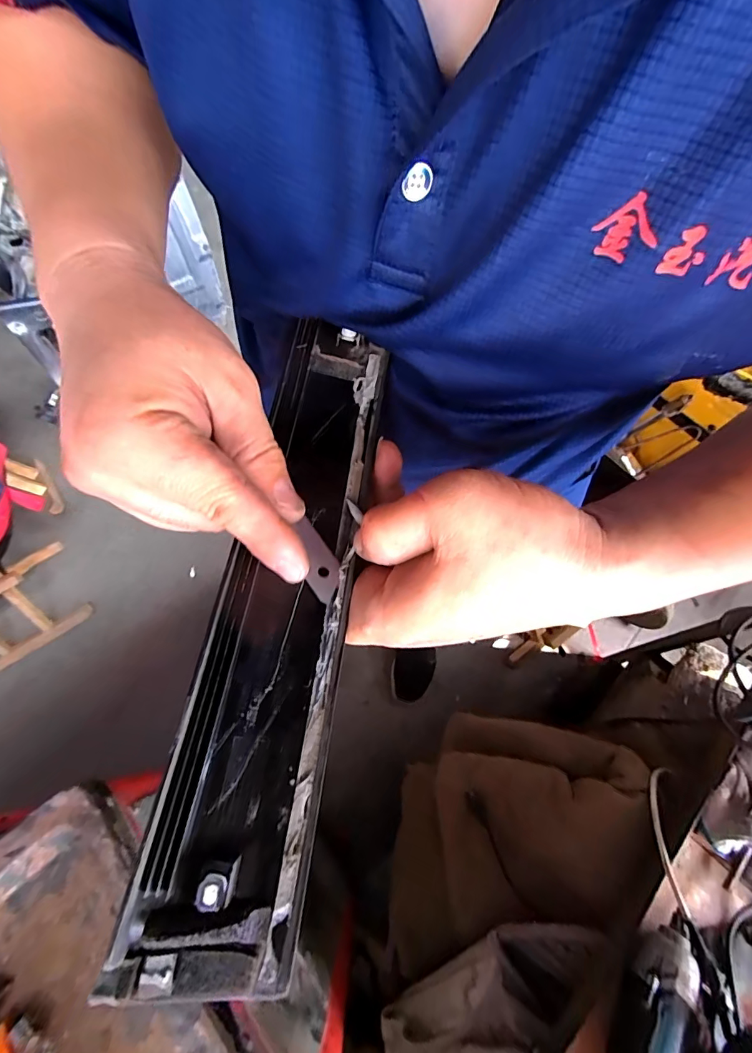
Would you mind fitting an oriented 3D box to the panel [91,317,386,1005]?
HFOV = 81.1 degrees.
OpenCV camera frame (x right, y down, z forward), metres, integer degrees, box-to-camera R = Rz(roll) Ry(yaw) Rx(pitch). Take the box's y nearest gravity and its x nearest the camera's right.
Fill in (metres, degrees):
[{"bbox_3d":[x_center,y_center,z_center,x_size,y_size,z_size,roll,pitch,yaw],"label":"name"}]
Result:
[{"bbox_3d":[-0.039,0.026,0.197,0.057,0.018,0.282,9,69,3],"label":"panel"}]

